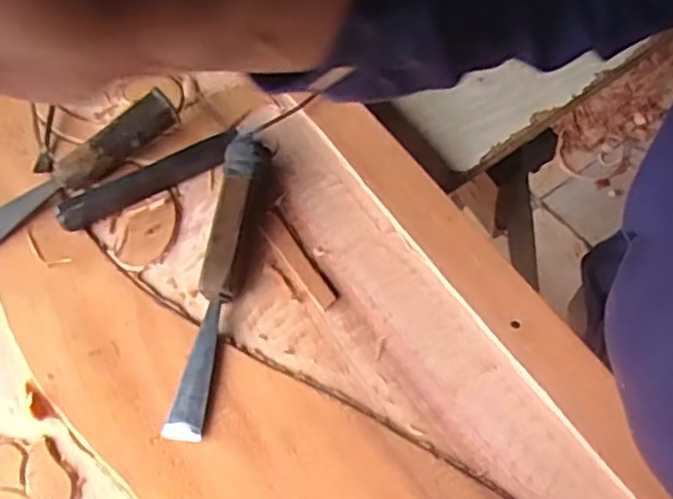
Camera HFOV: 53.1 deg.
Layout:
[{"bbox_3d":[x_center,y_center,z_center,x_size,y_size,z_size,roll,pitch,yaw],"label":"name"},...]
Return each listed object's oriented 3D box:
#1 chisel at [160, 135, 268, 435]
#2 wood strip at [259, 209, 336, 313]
[{"bbox_3d":[-0.084,0.018,0.471,0.027,0.038,0.221,6,59,9],"label":"chisel"},{"bbox_3d":[-0.029,0.007,0.492,0.017,0.007,0.090,-31,61,-14],"label":"wood strip"}]

